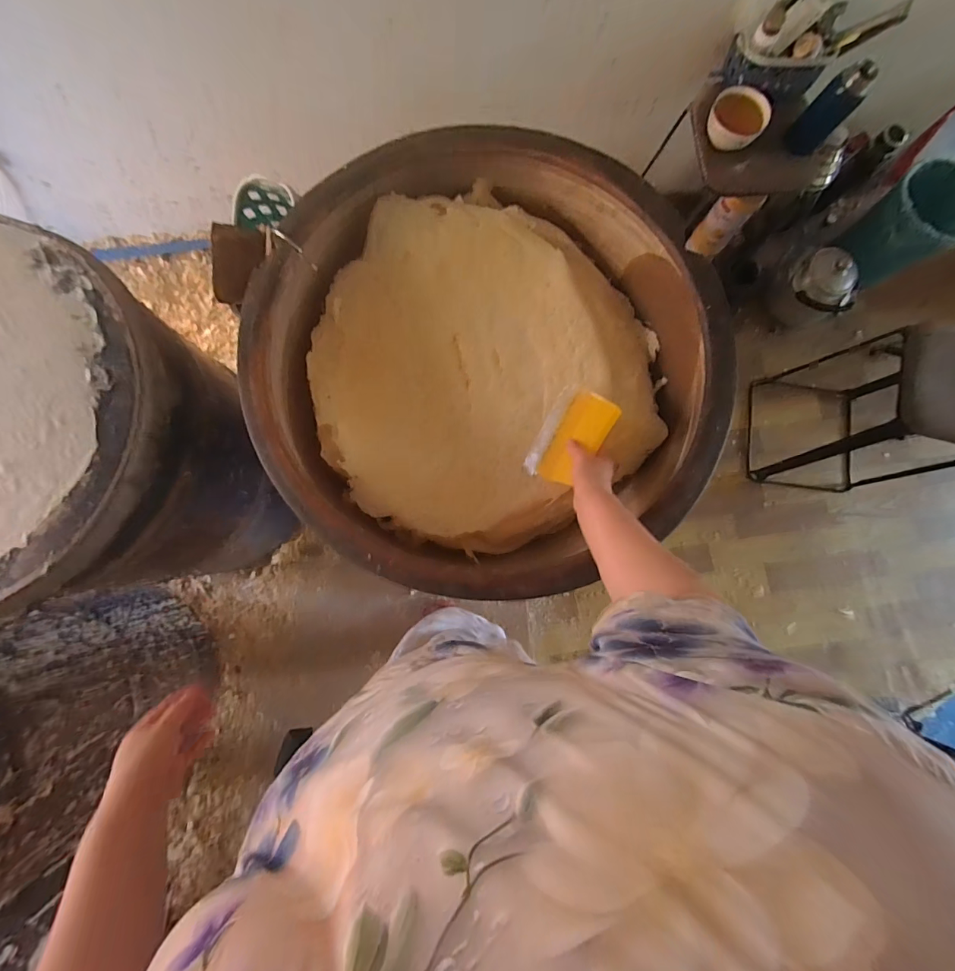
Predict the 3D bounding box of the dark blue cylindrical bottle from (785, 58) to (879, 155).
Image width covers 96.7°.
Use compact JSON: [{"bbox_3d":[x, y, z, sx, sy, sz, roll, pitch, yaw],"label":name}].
[{"bbox_3d":[0.831,-0.887,0.998,0.085,0.217,0.065,42,84,2],"label":"dark blue cylindrical bottle"}]

